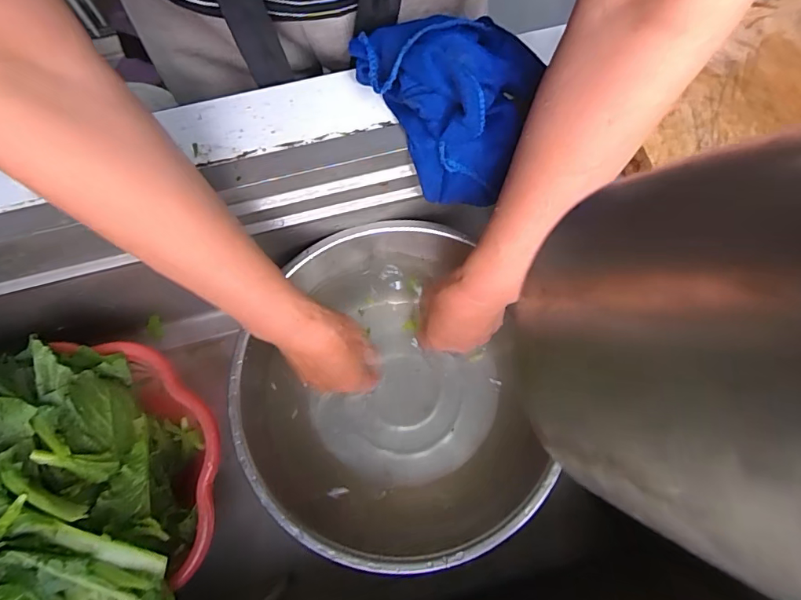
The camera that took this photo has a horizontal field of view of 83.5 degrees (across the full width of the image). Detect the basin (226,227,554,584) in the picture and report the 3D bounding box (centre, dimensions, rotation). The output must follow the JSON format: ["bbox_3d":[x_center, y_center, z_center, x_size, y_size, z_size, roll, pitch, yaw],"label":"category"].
[{"bbox_3d":[-0.015,0.078,0.418,0.249,0.097,0.281,-5,73,-1],"label":"basin"}]

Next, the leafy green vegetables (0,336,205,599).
[{"bbox_3d":[-0.282,0.158,0.364,0.273,0.146,0.207,36,76,11],"label":"leafy green vegetables"}]

